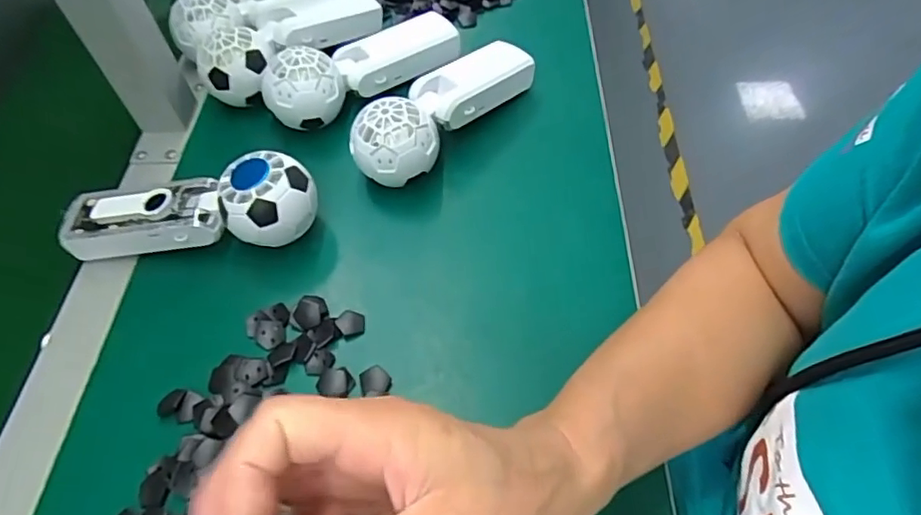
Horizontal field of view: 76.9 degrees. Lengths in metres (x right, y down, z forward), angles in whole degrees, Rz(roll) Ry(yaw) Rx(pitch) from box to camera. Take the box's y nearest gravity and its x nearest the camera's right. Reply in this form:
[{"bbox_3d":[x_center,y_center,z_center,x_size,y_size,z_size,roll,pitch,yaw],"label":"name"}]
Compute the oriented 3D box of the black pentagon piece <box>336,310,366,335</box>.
[{"bbox_3d":[-0.072,0.041,0.375,0.018,0.004,0.018,-9,51,0],"label":"black pentagon piece"}]

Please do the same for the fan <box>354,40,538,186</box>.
[{"bbox_3d":[-0.010,-0.116,0.450,0.054,0.062,0.168,33,61,21],"label":"fan"}]

